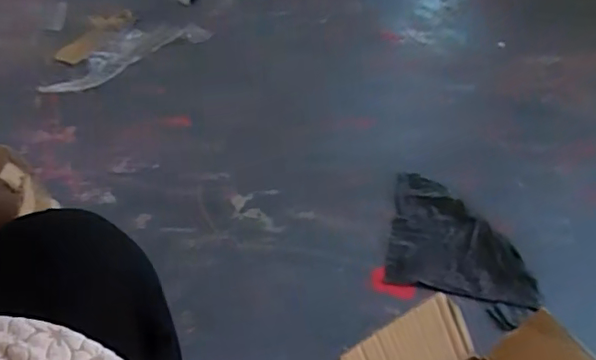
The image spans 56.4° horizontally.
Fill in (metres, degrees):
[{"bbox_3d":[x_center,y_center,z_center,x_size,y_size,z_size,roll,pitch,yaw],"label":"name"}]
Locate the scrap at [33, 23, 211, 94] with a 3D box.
[{"bbox_3d":[-0.395,-0.294,1.252,0.397,0.029,0.147,-36,55,-27],"label":"scrap"}]

